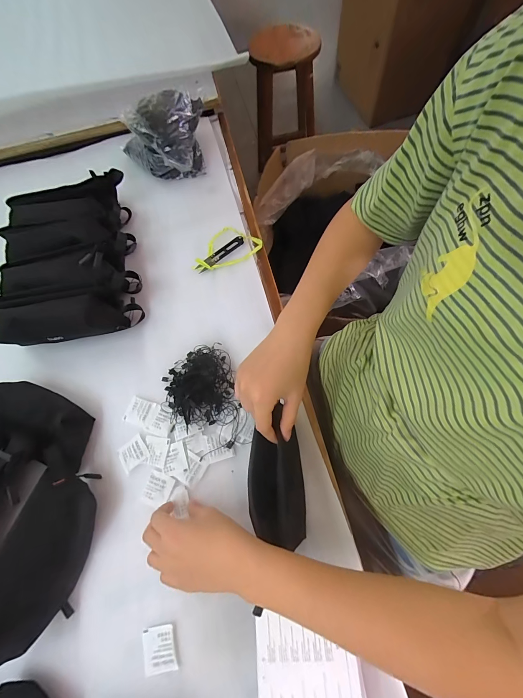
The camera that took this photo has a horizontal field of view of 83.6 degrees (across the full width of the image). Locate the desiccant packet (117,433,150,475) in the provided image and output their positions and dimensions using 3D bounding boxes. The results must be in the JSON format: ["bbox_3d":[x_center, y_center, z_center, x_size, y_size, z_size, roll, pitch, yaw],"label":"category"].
[{"bbox_3d":[-0.183,0.148,0.417,0.039,0.005,0.038,-37,69,-10],"label":"desiccant packet"}]

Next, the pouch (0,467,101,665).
[{"bbox_3d":[-0.262,0.250,0.348,0.091,0.059,0.192,13,69,11],"label":"pouch"}]

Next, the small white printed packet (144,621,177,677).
[{"bbox_3d":[-0.115,0.338,0.330,0.037,0.007,0.042,-17,67,-2],"label":"small white printed packet"}]

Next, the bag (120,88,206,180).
[{"bbox_3d":[-0.198,-0.427,0.599,0.182,0.124,0.133,-16,67,-1],"label":"bag"}]

